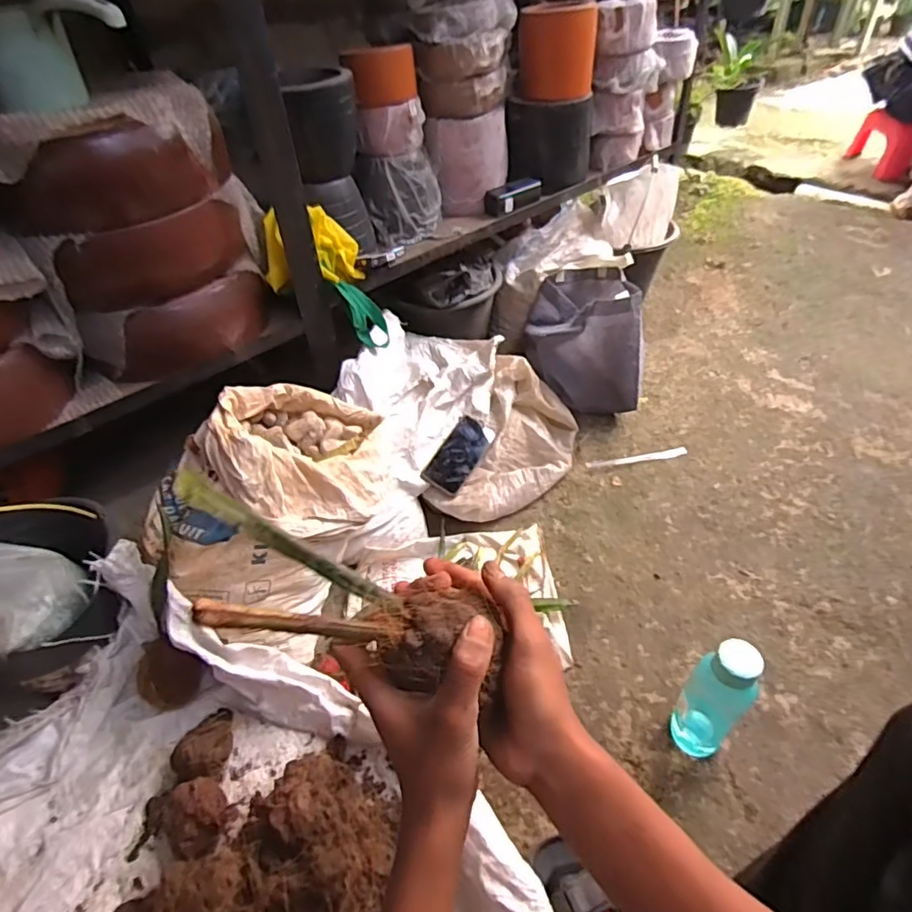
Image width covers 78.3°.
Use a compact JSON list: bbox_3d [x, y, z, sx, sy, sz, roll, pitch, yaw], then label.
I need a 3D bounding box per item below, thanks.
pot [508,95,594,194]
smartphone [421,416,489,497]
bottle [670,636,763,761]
[{"bbox_3d":[0.229,-0.762,1.354,0.193,0.179,0.167,5,44,10],"label":"pot"},{"bbox_3d":[0.005,-0.003,1.067,0.078,0.010,0.164,30,63,11],"label":"smartphone"},{"bbox_3d":[0.318,0.303,0.687,0.063,0.212,0.071,-36,52,-29],"label":"bottle"}]

